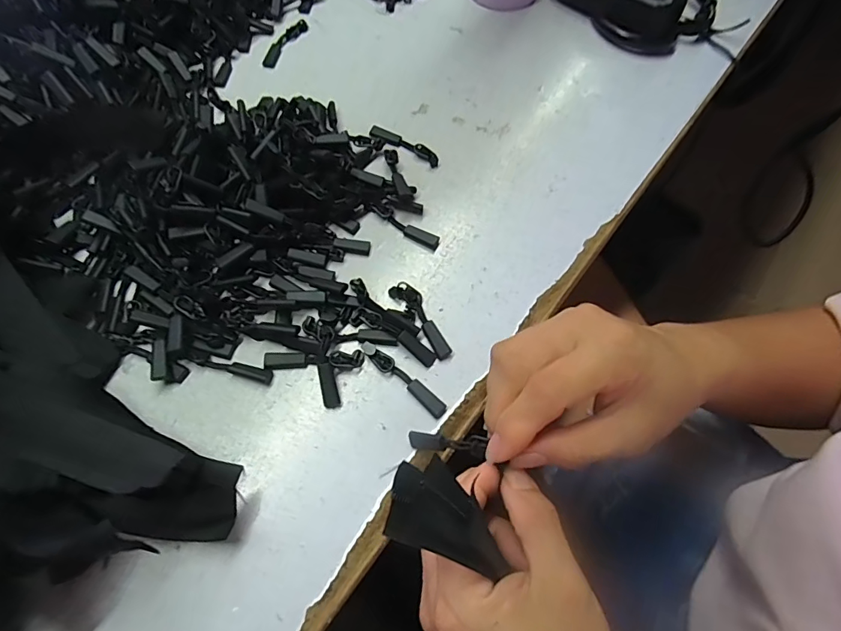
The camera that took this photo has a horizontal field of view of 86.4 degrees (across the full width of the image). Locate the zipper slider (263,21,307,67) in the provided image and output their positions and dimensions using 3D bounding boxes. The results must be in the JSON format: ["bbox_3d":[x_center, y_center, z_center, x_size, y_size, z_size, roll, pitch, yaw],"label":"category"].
[{"bbox_3d":[-0.114,-0.229,0.376,0.013,0.006,0.059,24,68,9],"label":"zipper slider"}]

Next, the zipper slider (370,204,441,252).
[{"bbox_3d":[-0.011,-0.060,0.300,0.052,0.007,0.012,31,69,12],"label":"zipper slider"}]

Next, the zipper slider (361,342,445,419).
[{"bbox_3d":[-0.010,0.035,0.255,0.059,0.009,0.009,38,70,14],"label":"zipper slider"}]

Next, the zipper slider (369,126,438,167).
[{"bbox_3d":[-0.011,-0.125,0.329,0.057,0.008,0.012,29,68,11],"label":"zipper slider"}]

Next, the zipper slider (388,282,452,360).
[{"bbox_3d":[0.002,0.001,0.271,0.015,0.006,0.054,-33,71,-15],"label":"zipper slider"}]

